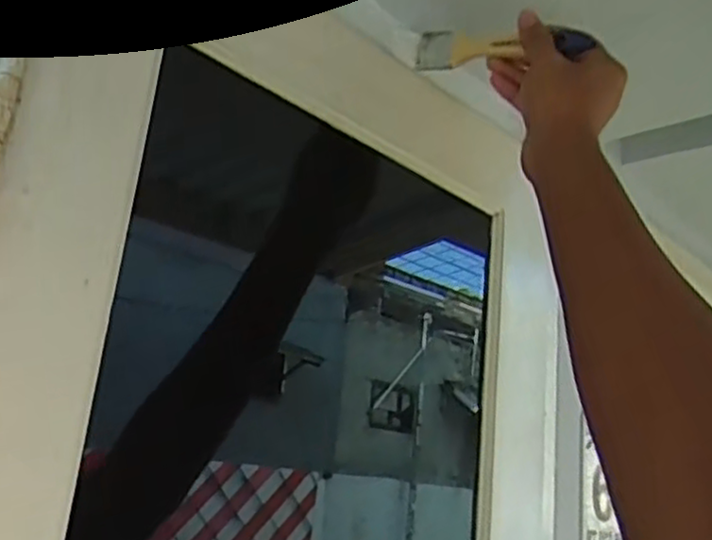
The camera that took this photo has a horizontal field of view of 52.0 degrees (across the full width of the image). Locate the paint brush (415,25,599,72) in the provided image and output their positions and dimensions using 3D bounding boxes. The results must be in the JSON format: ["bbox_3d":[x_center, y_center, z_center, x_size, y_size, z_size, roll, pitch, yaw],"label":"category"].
[{"bbox_3d":[0.118,-0.182,0.590,0.145,0.030,0.016,5,-16,31],"label":"paint brush"}]

